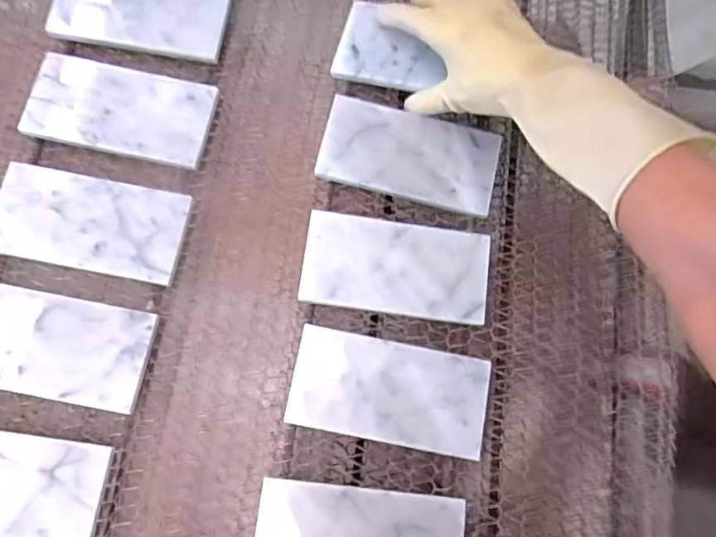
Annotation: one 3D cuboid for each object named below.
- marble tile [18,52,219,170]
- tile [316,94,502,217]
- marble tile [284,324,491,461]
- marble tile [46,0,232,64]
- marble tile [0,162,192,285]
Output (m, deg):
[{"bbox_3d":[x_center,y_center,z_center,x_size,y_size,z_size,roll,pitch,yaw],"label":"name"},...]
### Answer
[{"bbox_3d":[-0.211,-0.140,0.495,0.158,0.019,0.080,11,77,2],"label":"marble tile"},{"bbox_3d":[0.048,-0.102,0.493,0.154,0.015,0.081,12,77,3],"label":"tile"},{"bbox_3d":[0.026,0.097,0.439,0.152,0.015,0.077,11,77,2],"label":"marble tile"},{"bbox_3d":[-0.201,-0.244,0.517,0.156,0.015,0.086,8,77,2],"label":"marble tile"},{"bbox_3d":[-0.225,-0.040,0.464,0.157,0.008,0.080,11,73,1],"label":"marble tile"}]

